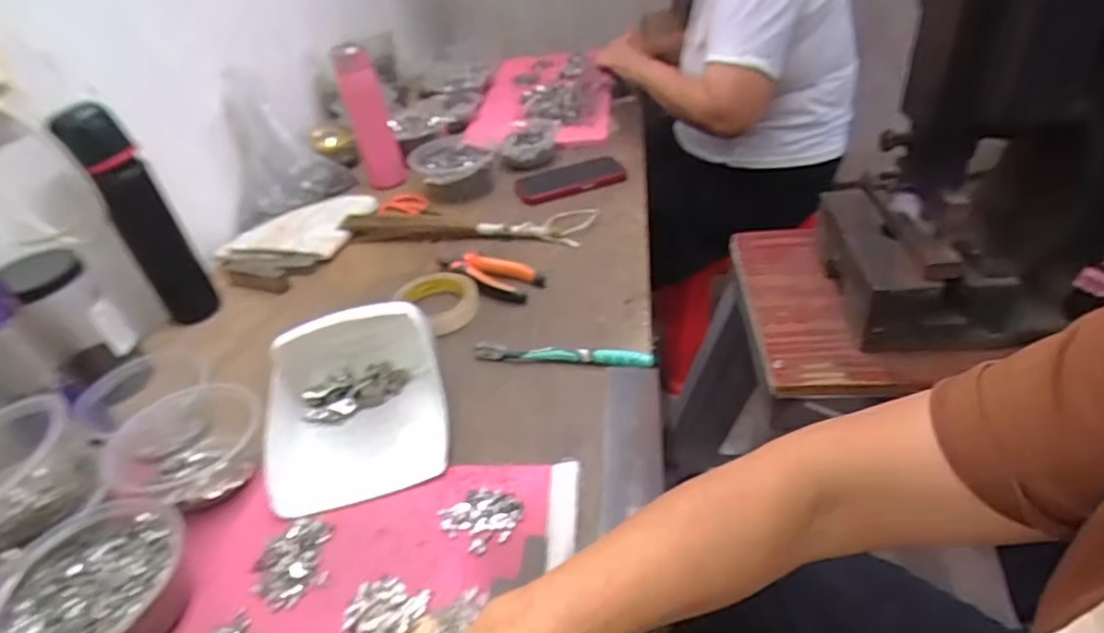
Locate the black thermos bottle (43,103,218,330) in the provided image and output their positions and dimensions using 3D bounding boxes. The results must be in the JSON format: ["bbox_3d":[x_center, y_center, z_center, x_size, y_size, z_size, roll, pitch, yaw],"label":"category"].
[{"bbox_3d":[-0.463,-0.109,0.678,0.052,0.246,0.054,-14,39,-11],"label":"black thermos bottle"}]

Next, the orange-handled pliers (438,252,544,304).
[{"bbox_3d":[-0.080,-0.054,0.739,0.137,0.020,0.060,13,41,21],"label":"orange-handled pliers"}]

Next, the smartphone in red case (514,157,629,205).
[{"bbox_3d":[0.028,-0.218,0.942,0.176,0.008,0.093,-16,39,-14],"label":"smartphone in red case"}]

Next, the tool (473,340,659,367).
[{"bbox_3d":[0.011,0.038,0.606,0.186,0.020,0.021,5,39,12],"label":"tool"}]

